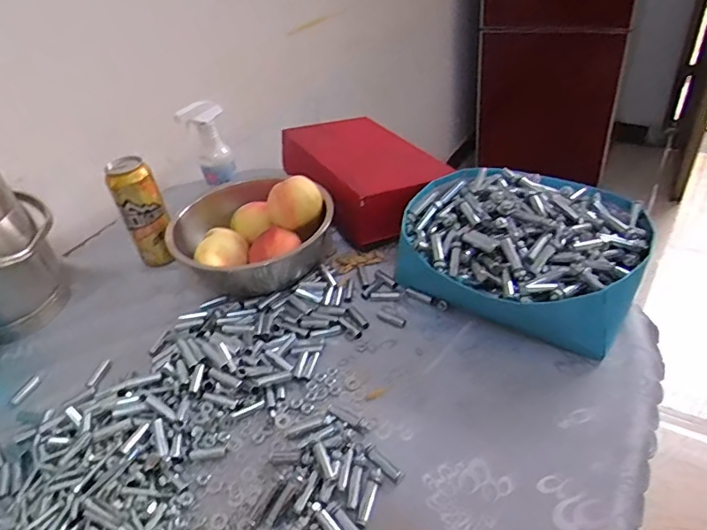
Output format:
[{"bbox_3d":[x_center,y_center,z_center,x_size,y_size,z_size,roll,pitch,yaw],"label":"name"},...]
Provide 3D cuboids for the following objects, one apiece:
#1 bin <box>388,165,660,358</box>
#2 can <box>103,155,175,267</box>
[{"bbox_3d":[0.216,-0.027,0.661,0.293,0.116,0.259,21,47,31],"label":"bin"},{"bbox_3d":[-0.318,-0.078,0.767,0.064,0.163,0.056,-23,41,-18],"label":"can"}]

